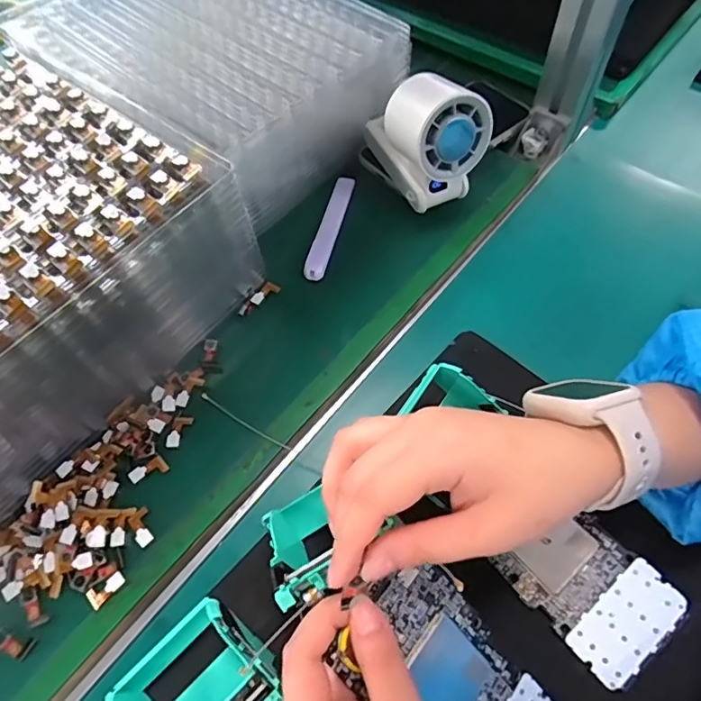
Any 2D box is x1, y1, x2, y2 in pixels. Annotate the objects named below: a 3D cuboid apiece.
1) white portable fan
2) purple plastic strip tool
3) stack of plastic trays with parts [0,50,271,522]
[{"bbox_3d":[0.054,-0.168,0.400,0.054,0.100,0.099,-23,63,-10],"label":"white portable fan"},{"bbox_3d":[-0.016,-0.103,0.419,0.018,0.013,0.110,10,62,7],"label":"purple plastic strip tool"},{"bbox_3d":[-0.237,-0.042,0.333,0.218,0.114,0.278,33,67,18],"label":"stack of plastic trays with parts"}]

